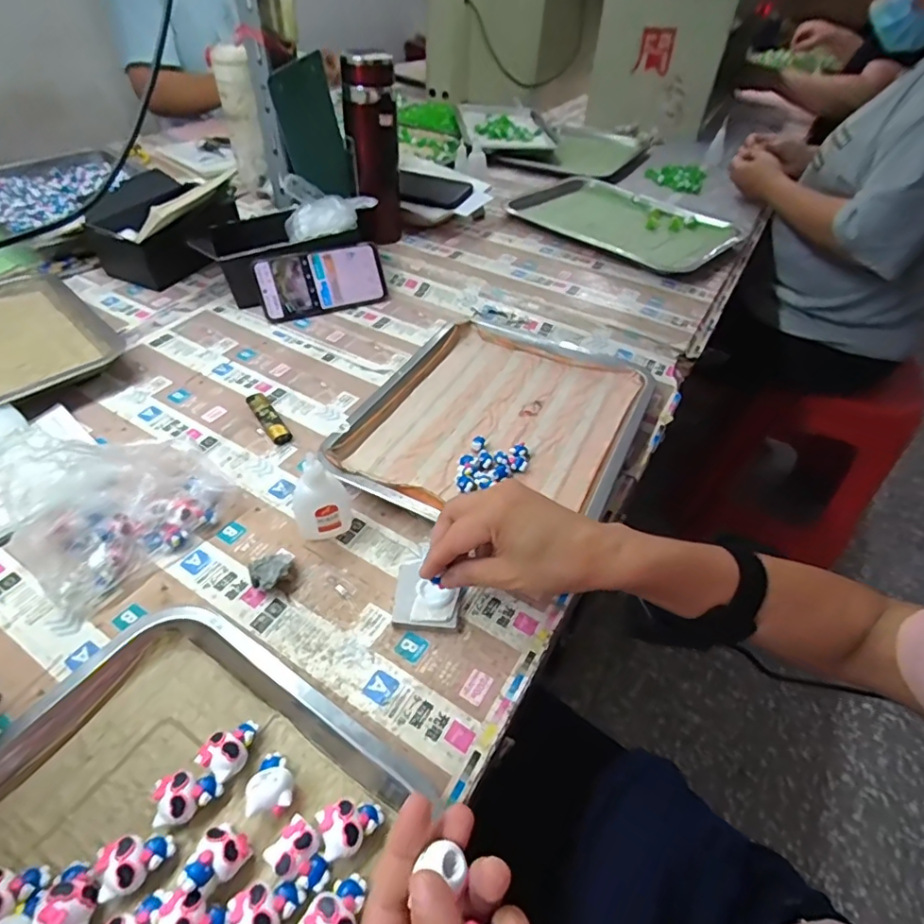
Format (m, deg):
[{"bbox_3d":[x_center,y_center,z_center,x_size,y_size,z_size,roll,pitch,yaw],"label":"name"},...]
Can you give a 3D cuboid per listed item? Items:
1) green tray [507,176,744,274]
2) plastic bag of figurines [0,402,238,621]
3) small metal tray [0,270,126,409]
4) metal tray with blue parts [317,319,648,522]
[{"bbox_3d":[0.259,-0.396,0.876,0.347,0.047,0.215,36,52,26],"label":"green tray"},{"bbox_3d":[-0.272,0.018,0.419,0.148,0.105,0.113,-29,55,-29],"label":"plastic bag of figurines"},{"bbox_3d":[-0.541,-0.140,0.603,0.300,0.029,0.212,37,53,27],"label":"small metal tray"},{"bbox_3d":[0.039,-0.044,0.565,0.268,0.030,0.316,22,48,15],"label":"metal tray with blue parts"}]

